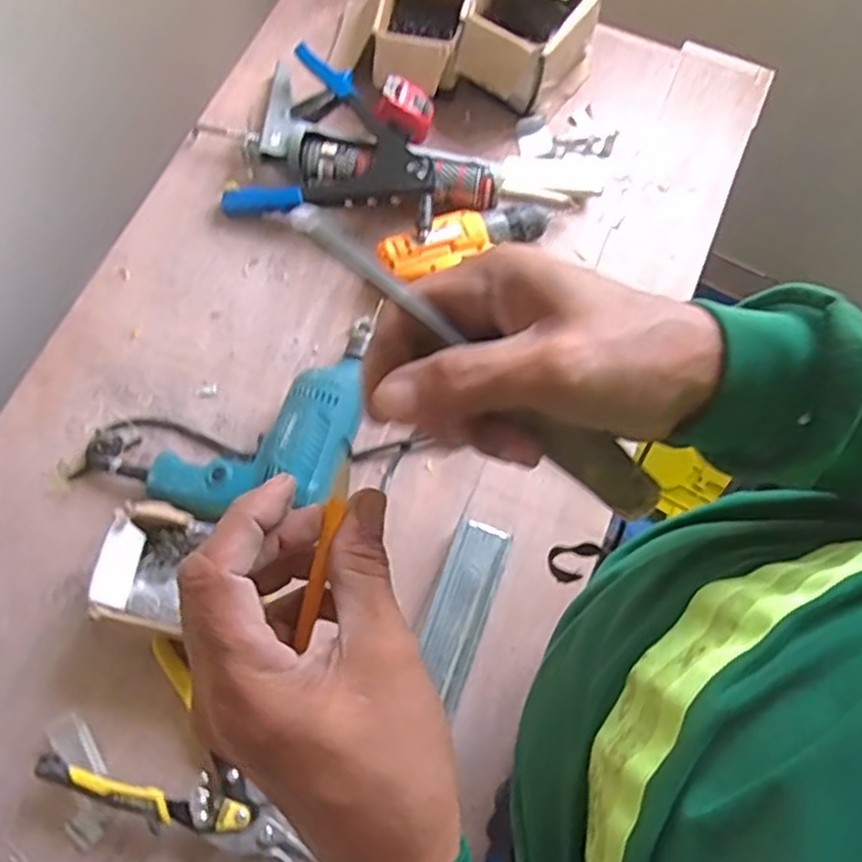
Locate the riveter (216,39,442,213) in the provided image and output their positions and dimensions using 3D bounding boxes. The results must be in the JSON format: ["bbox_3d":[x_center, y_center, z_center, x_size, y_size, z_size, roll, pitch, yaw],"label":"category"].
[{"bbox_3d":[-0.104,-0.320,0.787,0.228,0.074,0.199,6,71,0],"label":"riveter"}]

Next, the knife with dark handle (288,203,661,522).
[{"bbox_3d":[0.029,-0.023,0.293,0.204,0.017,0.022,38,70,-28],"label":"knife with dark handle"}]

